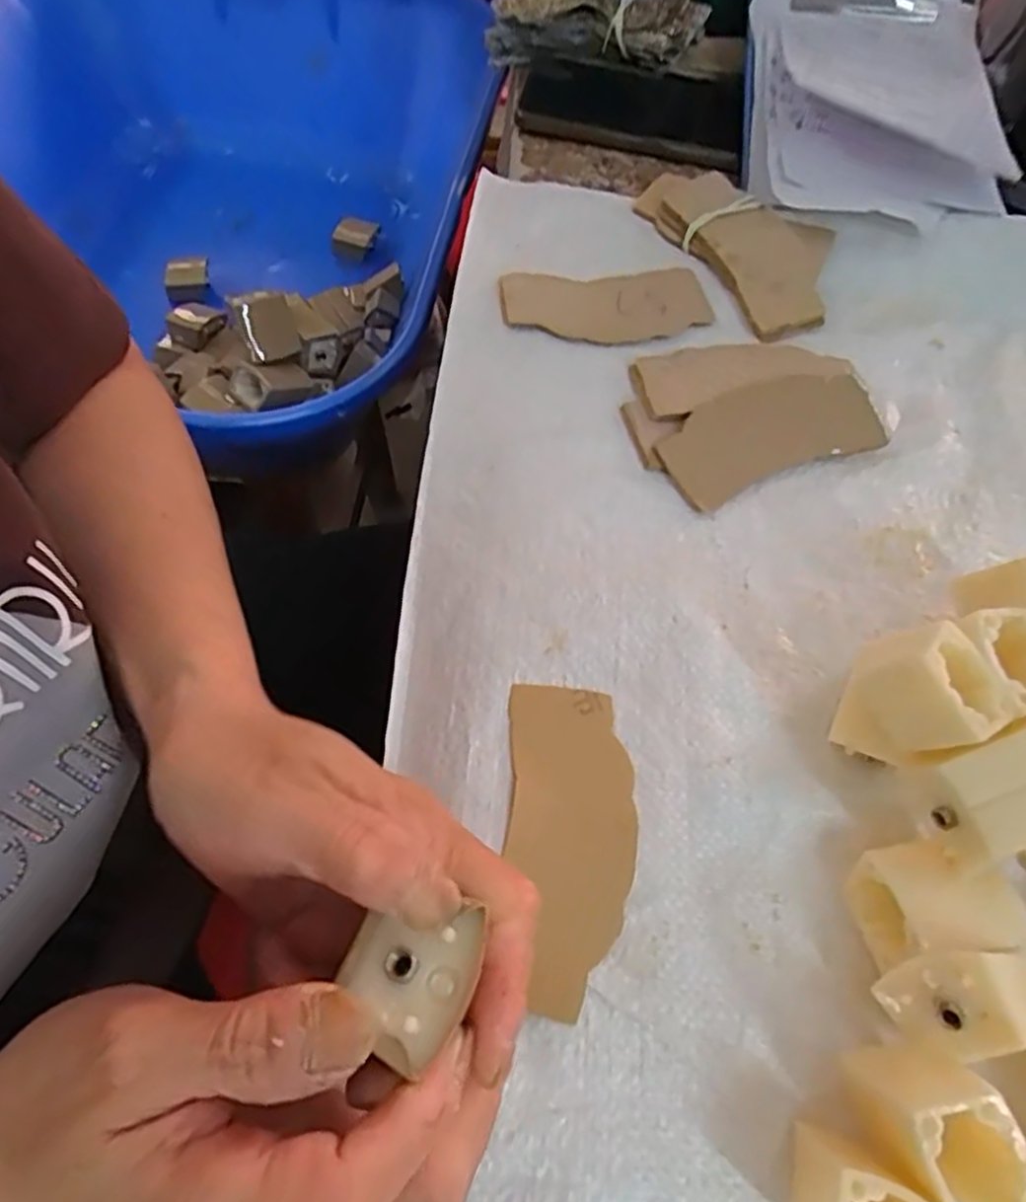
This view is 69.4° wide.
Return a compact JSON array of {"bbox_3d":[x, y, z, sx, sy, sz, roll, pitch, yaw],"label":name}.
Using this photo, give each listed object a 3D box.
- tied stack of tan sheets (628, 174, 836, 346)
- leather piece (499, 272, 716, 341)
[{"bbox_3d":[0.136,-0.208,0.421,0.077,0.016,0.130,-26,66,-17],"label":"tied stack of tan sheets"},{"bbox_3d":[0.049,-0.156,0.390,0.108,0.006,0.046,-6,62,-7],"label":"leather piece"}]

